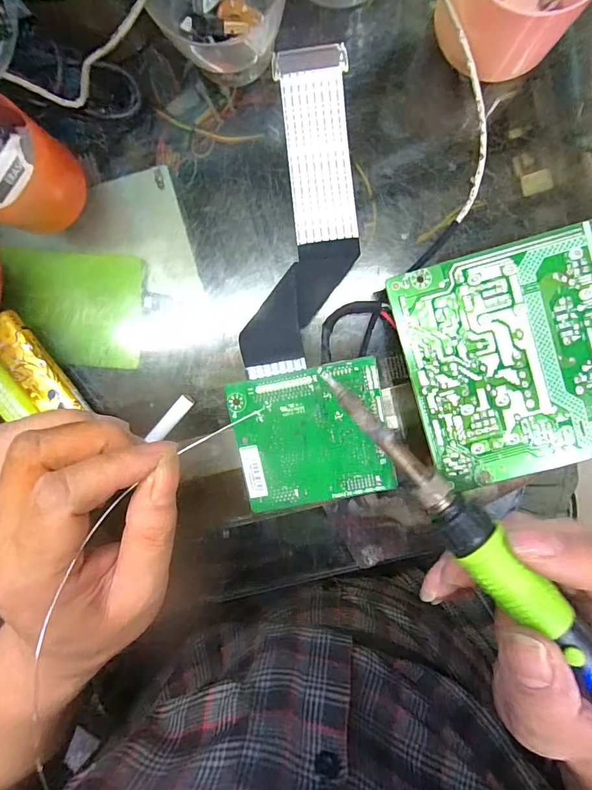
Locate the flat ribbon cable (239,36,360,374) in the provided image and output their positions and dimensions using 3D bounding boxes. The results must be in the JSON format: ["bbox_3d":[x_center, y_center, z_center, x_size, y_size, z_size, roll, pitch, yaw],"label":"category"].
[{"bbox_3d":[0.007,-0.093,0.218,0.050,0.026,0.167,7,97,1],"label":"flat ribbon cable"}]

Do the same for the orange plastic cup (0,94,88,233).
[{"bbox_3d":[-0.138,-0.109,0.208,0.046,0.046,0.048,0,97,2],"label":"orange plastic cup"}]

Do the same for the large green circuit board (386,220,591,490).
[{"bbox_3d":[0.161,-0.032,0.208,0.209,0.015,0.109,-15,96,4],"label":"large green circuit board"}]

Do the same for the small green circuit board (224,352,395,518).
[{"bbox_3d":[0.008,0.023,0.223,0.077,0.005,0.071,-11,96,3],"label":"small green circuit board"}]

